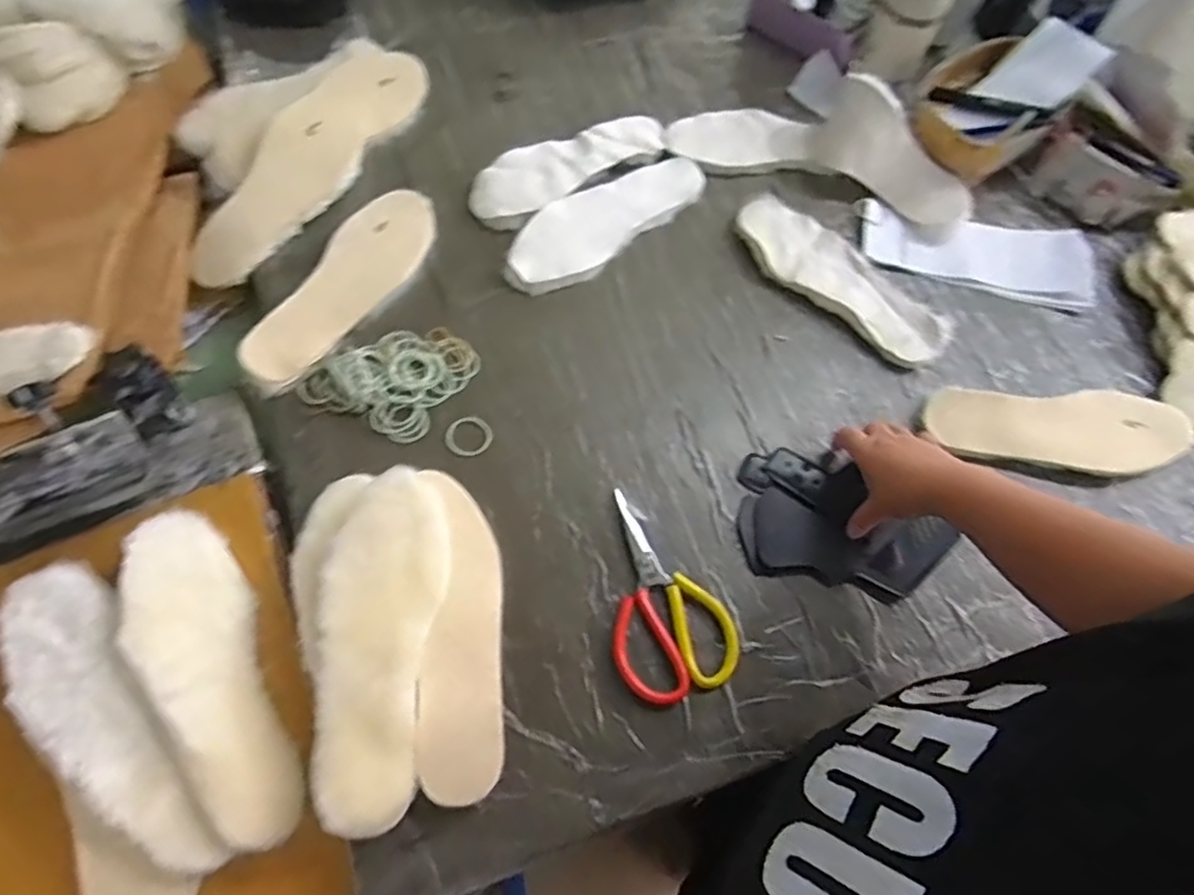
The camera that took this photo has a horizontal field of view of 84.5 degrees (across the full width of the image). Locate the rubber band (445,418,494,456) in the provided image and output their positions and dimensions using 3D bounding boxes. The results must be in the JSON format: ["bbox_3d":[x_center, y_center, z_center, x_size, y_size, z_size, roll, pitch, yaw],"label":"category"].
[{"bbox_3d":[-0.129,-0.011,0.664,0.045,0.004,0.044,1,65,-3],"label":"rubber band"}]

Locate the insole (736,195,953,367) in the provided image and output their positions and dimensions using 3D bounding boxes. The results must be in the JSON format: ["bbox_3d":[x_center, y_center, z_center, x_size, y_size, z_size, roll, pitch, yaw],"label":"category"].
[{"bbox_3d":[0.279,-0.200,0.765,0.099,0.016,0.276,-38,73,-18],"label":"insole"}]

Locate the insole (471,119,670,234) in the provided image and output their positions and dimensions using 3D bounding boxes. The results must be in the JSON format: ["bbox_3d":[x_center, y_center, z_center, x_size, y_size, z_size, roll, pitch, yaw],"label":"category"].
[{"bbox_3d":[-0.031,-0.347,0.806,0.264,0.014,0.099,-28,70,-15],"label":"insole"}]

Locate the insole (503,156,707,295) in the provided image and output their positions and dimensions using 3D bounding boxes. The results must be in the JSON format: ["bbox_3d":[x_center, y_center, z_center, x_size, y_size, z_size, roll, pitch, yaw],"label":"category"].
[{"bbox_3d":[0.010,-0.273,0.778,0.281,0.025,0.087,-38,73,-18],"label":"insole"}]

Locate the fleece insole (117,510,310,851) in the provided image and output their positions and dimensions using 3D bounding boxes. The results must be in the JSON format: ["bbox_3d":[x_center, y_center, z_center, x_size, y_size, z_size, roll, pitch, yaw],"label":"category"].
[{"bbox_3d":[-0.315,0.179,0.531,0.089,0.027,0.277,-12,67,-40],"label":"fleece insole"}]

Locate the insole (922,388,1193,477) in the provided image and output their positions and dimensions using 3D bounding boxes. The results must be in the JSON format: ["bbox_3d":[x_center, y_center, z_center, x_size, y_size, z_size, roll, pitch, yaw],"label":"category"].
[{"bbox_3d":[0.485,-0.015,0.686,0.276,0.027,0.086,1,74,-4],"label":"insole"}]

